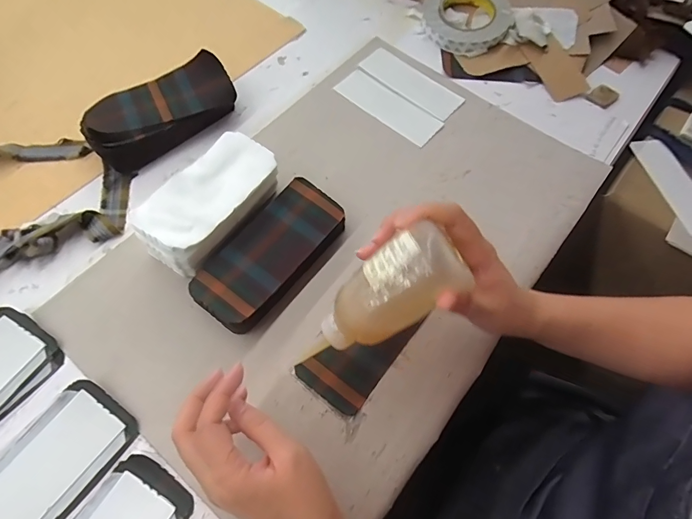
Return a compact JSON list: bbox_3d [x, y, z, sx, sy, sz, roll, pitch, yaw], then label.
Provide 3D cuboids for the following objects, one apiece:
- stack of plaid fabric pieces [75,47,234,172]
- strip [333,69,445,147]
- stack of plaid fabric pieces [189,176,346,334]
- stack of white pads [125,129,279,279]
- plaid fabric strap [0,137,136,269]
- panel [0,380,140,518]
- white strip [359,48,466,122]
[{"bbox_3d":[-0.221,-0.179,0.482,0.172,0.052,0.085,-31,70,-17],"label":"stack of plaid fabric pieces"},{"bbox_3d":[0.056,-0.205,0.534,0.143,0.007,0.055,38,70,10],"label":"strip"},{"bbox_3d":[-0.075,-0.006,0.411,0.083,0.028,0.167,36,68,13],"label":"stack of plaid fabric pieces"},{"bbox_3d":[-0.139,-0.058,0.418,0.085,0.058,0.150,36,68,13],"label":"stack of white pads"},{"bbox_3d":[-0.382,-0.056,0.428,0.273,0.023,0.168,-24,68,-14],"label":"plaid fabric strap"},{"bbox_3d":[-0.260,0.186,0.321,0.084,0.010,0.173,38,68,14],"label":"panel"},{"bbox_3d":[0.091,-0.245,0.549,0.142,0.007,0.054,37,70,10],"label":"white strip"}]

